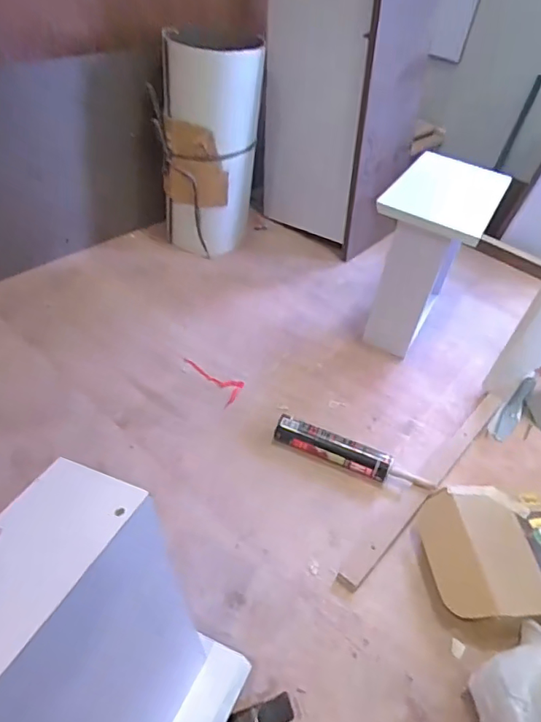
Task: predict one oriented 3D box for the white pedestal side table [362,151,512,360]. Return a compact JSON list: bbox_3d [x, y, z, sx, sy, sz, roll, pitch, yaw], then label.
[{"bbox_3d":[0.353,-0.236,1.171,0.196,0.335,0.327,25,45,18],"label":"white pedestal side table"}]

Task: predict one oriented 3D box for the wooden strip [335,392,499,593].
[{"bbox_3d":[0.296,0.205,0.932,0.034,0.008,0.549,34,48,26],"label":"wooden strip"}]

